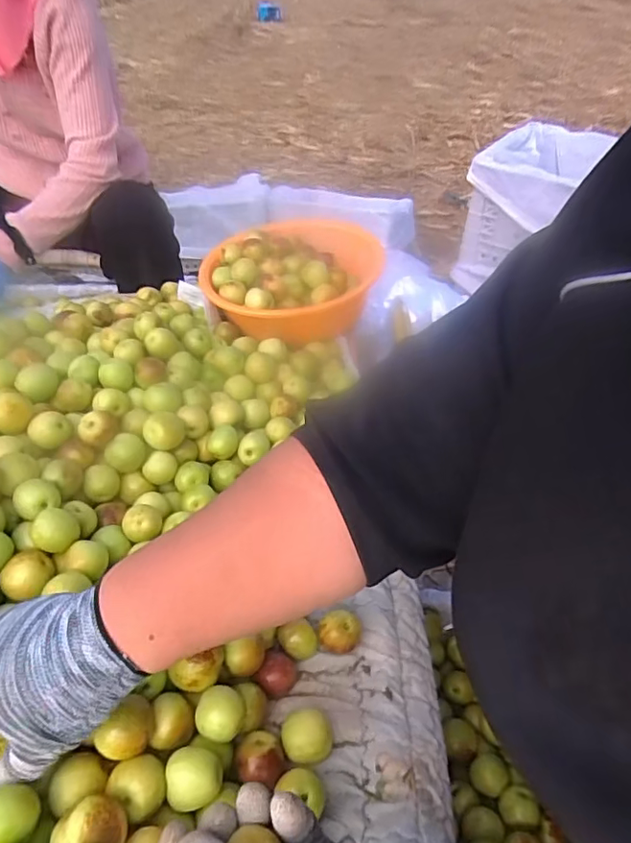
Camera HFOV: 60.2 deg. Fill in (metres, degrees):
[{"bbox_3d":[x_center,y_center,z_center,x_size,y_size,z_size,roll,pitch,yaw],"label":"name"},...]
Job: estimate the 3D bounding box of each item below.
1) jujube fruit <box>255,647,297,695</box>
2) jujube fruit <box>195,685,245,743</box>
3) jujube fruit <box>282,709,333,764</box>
[{"bbox_3d":[-0.030,0.204,0.437,0.027,0.028,0.028,18,44,20],"label":"jujube fruit"},{"bbox_3d":[-0.067,0.211,0.387,0.033,0.030,0.033,-1,41,0],"label":"jujube fruit"},{"bbox_3d":[-0.006,0.233,0.401,0.037,0.028,0.035,-1,41,0],"label":"jujube fruit"}]

